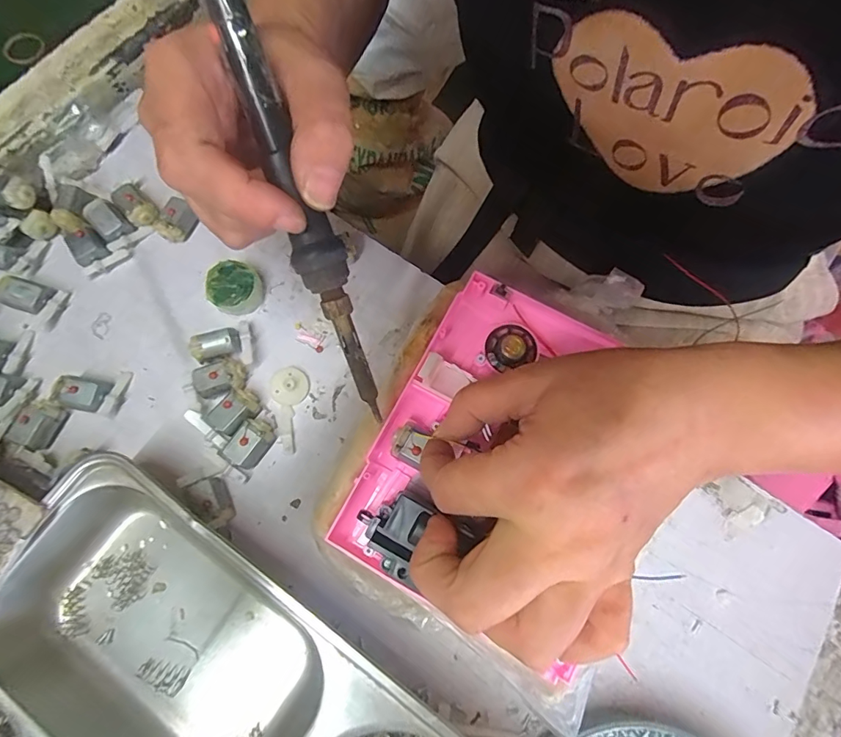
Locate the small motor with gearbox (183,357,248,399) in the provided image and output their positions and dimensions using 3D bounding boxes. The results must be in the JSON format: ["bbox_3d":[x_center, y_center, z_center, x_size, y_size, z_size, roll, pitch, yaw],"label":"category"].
[{"bbox_3d":[-0.126,0.007,0.276,0.037,0.017,0.021,-15,74,-6],"label":"small motor with gearbox"}]

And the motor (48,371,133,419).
[{"bbox_3d":[-0.199,0.012,0.273,0.034,0.015,0.029,11,73,2],"label":"motor"}]

